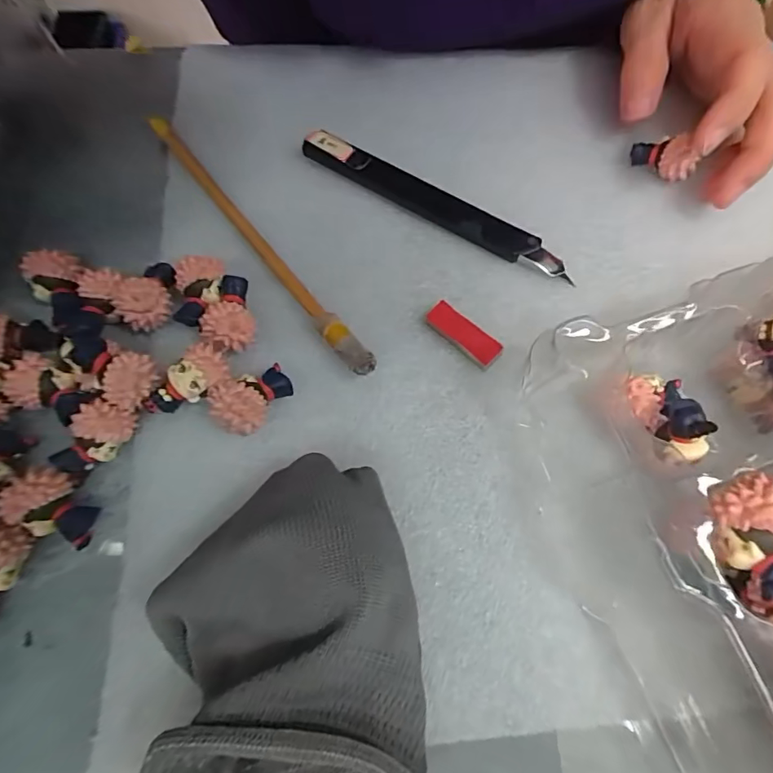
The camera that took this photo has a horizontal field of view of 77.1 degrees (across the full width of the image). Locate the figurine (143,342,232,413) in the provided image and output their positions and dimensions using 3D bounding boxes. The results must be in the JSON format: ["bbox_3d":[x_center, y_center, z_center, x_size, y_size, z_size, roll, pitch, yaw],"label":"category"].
[{"bbox_3d":[-0.073,-0.002,0.178,0.032,0.011,0.015,-39,74,-2],"label":"figurine"}]

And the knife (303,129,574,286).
[{"bbox_3d":[0.020,-0.085,0.223,0.134,0.009,0.016,29,69,13],"label":"knife"}]

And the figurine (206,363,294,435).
[{"bbox_3d":[-0.049,0.006,0.179,0.029,0.022,0.020,-33,69,-14],"label":"figurine"}]

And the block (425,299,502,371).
[{"bbox_3d":[0.031,-0.021,0.199,0.033,0.008,0.011,42,72,17],"label":"block"}]

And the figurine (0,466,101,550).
[{"bbox_3d":[-0.114,0.041,0.167,0.025,0.018,0.020,18,67,8],"label":"figurine"}]

